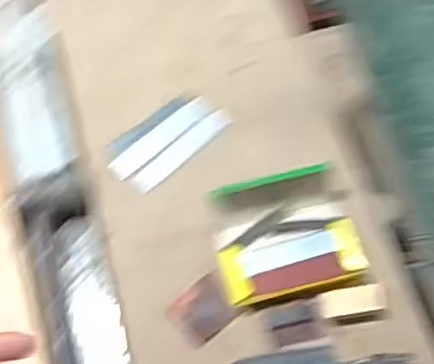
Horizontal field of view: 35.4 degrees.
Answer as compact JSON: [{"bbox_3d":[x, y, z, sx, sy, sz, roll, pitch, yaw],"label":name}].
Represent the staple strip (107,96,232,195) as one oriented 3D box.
[{"bbox_3d":[-0.055,-0.047,0.734,0.127,0.010,0.072,-39,71,-16],"label":"staple strip"}]

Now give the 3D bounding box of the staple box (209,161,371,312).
[{"bbox_3d":[0.068,0.051,0.660,0.132,0.046,0.113,-11,66,-5],"label":"staple box"}]

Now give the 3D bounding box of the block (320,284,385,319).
[{"bbox_3d":[0.127,0.111,0.637,0.058,0.008,0.025,-13,64,19],"label":"block"}]

